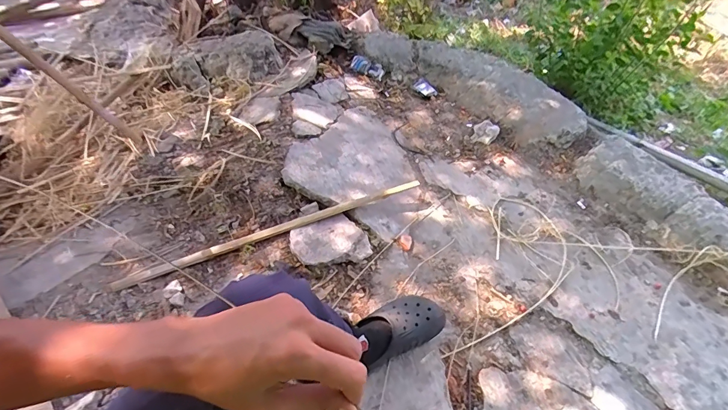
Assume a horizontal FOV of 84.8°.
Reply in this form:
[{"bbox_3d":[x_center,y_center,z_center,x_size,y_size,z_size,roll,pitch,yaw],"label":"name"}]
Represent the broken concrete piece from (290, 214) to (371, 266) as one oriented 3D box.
[{"bbox_3d":[-0.096,0.109,1.127,0.200,0.030,0.162,-19,50,-21],"label":"broken concrete piece"}]

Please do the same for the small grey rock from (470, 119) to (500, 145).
[{"bbox_3d":[0.466,-0.277,1.532,0.093,0.043,0.119,17,47,12],"label":"small grey rock"}]

